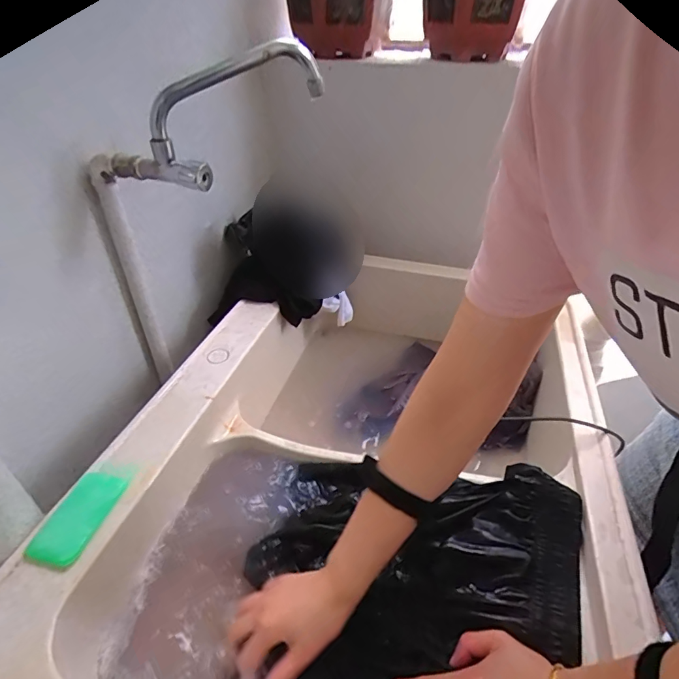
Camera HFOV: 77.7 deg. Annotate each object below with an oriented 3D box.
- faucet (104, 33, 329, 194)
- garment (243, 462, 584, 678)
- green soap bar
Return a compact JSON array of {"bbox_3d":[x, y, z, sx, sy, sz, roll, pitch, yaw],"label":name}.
[{"bbox_3d":[-0.143,-0.280,0.514,0.286,0.101,0.094,-40,47,-5],"label":"faucet"},{"bbox_3d":[0.066,0.257,0.430,0.335,0.084,0.297,9,39,12],"label":"garment"},{"bbox_3d":[-0.276,0.185,0.444,0.053,0.011,0.097,9,38,11],"label":"green soap bar"}]

